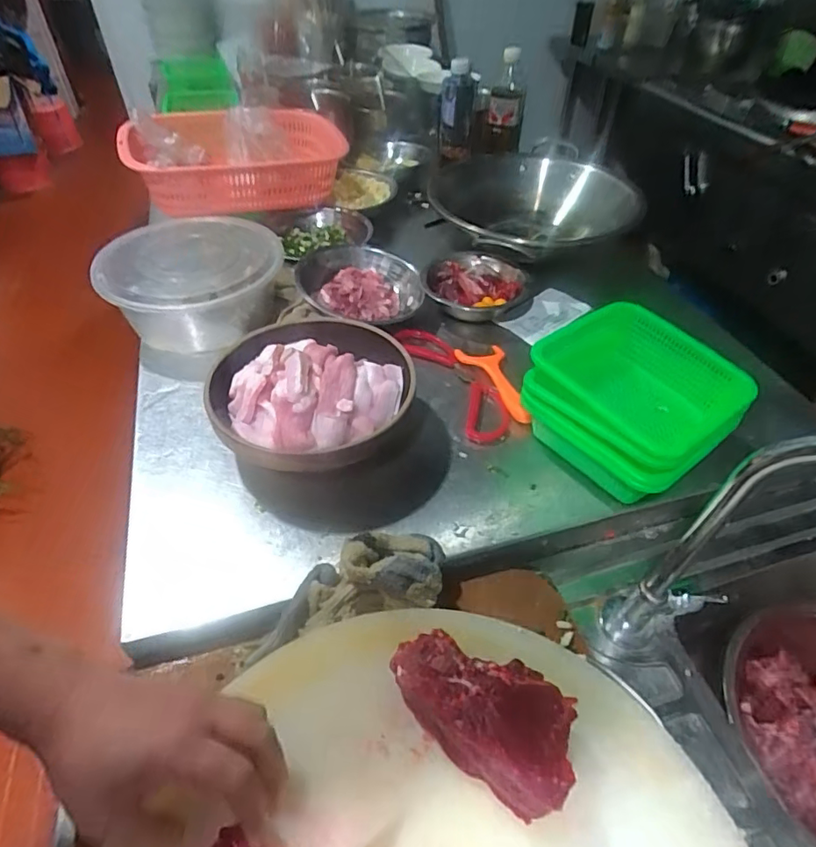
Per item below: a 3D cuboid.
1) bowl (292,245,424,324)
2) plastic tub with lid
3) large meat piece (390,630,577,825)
[{"bbox_3d":[-0.072,-0.205,0.805,0.176,0.053,0.152,-11,47,-10],"label":"bowl"},{"bbox_3d":[-0.292,-0.192,0.761,0.221,0.097,0.214,0,46,0],"label":"plastic tub with lid"},{"bbox_3d":[0.050,0.196,0.380,0.134,0.048,0.073,25,51,22],"label":"large meat piece"}]

